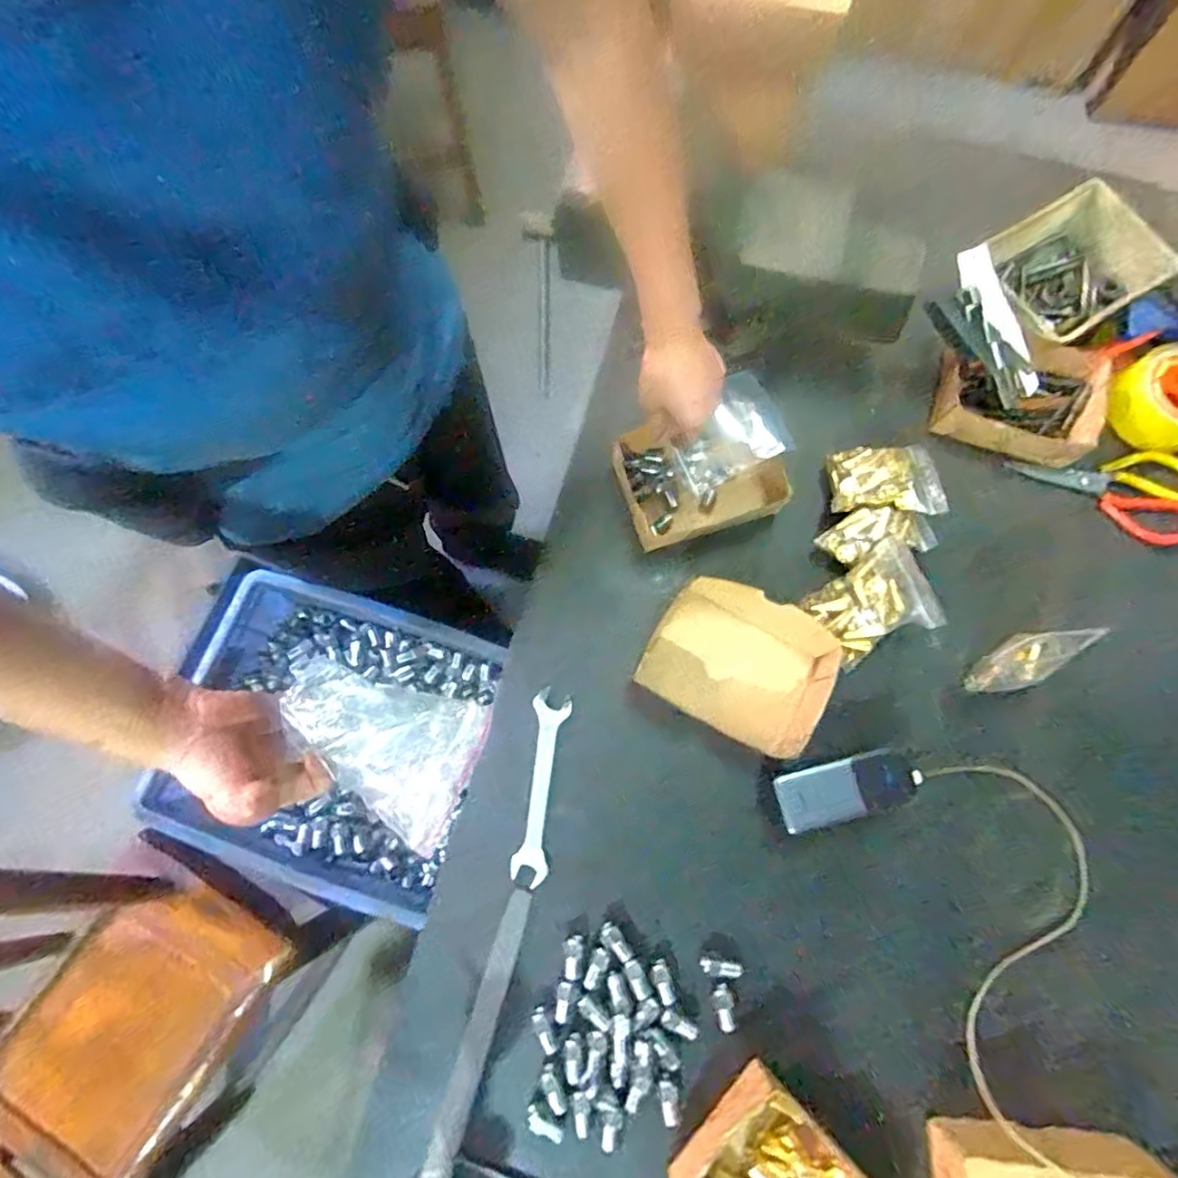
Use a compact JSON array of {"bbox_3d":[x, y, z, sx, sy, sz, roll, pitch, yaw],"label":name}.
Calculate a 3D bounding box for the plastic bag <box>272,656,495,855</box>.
[{"bbox_3d":[-0.139,0.104,0.394,0.131,0.020,0.089,19,76,4],"label":"plastic bag"}]

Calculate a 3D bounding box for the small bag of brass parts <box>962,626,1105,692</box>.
[{"bbox_3d":[0.415,0.068,0.575,0.039,0.138,0.021,45,58,10],"label":"small bag of brass parts"}]

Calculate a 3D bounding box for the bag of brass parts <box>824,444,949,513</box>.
[{"bbox_3d":[0.314,-0.115,0.648,0.110,0.053,0.085,1,75,-1],"label":"bag of brass parts"}]

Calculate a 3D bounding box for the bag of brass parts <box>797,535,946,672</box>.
[{"bbox_3d":[0.280,0.017,0.610,0.109,0.049,0.095,-25,77,-7],"label":"bag of brass parts"}]

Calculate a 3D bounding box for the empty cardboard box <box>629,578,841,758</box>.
[{"bbox_3d":[0.151,0.073,0.595,0.170,0.048,0.139,31,77,7],"label":"empty cardboard box"}]

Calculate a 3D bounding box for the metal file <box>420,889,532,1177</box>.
[{"bbox_3d":[-0.097,0.402,0.531,0.024,0.009,0.250,18,76,4],"label":"metal file"}]

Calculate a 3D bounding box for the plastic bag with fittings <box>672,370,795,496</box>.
[{"bbox_3d":[0.149,-0.168,0.644,0.113,0.050,0.097,-19,76,-6],"label":"plastic bag with fittings"}]

